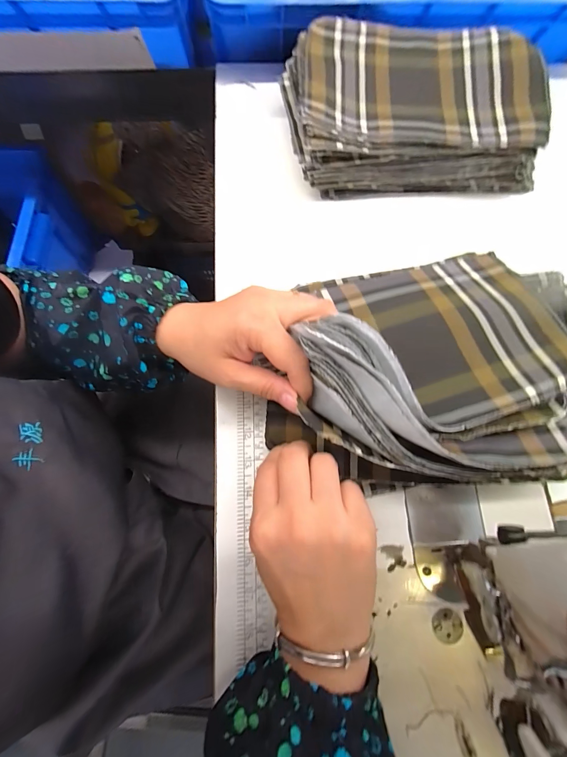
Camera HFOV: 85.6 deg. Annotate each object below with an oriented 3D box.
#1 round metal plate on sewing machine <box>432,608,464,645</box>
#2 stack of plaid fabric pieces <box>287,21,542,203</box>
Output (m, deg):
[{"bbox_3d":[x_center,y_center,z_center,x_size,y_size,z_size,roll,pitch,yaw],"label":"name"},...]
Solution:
[{"bbox_3d":[0.131,0.197,0.244,0.023,0.004,0.021,0,75,-2],"label":"round metal plate on sewing machine"},{"bbox_3d":[0.142,-0.303,0.346,0.268,0.069,0.167,-3,75,-3],"label":"stack of plaid fabric pieces"}]

